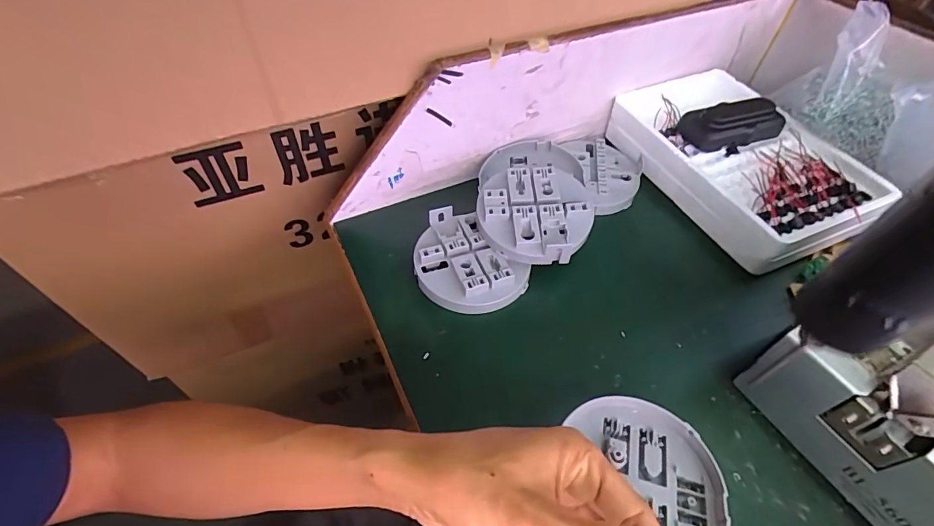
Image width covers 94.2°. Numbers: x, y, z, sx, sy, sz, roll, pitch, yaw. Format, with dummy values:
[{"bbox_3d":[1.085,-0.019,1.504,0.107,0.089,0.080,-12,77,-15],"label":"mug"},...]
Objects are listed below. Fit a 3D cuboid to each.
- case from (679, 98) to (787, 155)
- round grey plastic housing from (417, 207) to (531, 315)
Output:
[{"bbox_3d":[0.280,-0.146,0.450,0.104,0.025,0.039,-8,51,-8],"label":"case"},{"bbox_3d":[-0.004,-0.002,0.384,0.081,0.026,0.104,-29,57,-23],"label":"round grey plastic housing"}]

